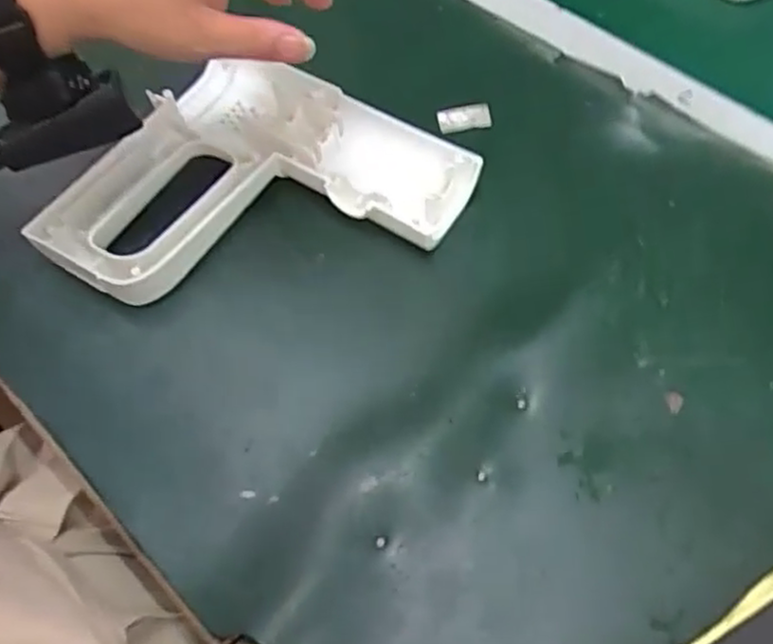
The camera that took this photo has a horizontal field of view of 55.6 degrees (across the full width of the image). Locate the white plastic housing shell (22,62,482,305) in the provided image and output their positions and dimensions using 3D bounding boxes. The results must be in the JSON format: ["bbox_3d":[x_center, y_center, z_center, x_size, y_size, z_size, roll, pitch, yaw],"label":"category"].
[{"bbox_3d":[-0.073,-0.067,0.432,0.197,0.033,0.174,26,66,17],"label":"white plastic housing shell"}]

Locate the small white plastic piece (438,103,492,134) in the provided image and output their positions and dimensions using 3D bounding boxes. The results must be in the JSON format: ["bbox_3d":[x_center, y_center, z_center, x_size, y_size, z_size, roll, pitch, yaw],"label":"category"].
[{"bbox_3d":[0.051,-0.133,0.475,0.034,0.007,0.012,-12,62,-3],"label":"small white plastic piece"}]

